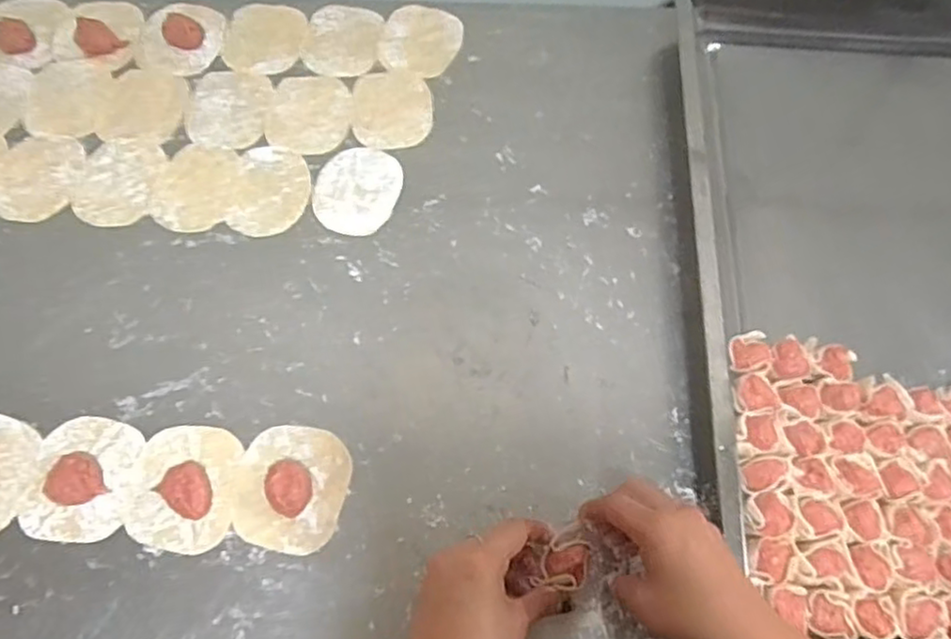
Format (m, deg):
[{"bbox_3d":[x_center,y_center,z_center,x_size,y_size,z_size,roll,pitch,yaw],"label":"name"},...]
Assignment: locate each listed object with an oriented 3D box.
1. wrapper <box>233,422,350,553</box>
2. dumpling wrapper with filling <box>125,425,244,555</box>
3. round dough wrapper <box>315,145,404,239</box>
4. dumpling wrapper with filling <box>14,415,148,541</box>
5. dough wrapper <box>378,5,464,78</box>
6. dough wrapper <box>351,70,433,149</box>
[{"bbox_3d":[-0.131,0.114,0.474,0.078,0.024,0.084,14,66,4],"label":"wrapper"},{"bbox_3d":[-0.205,0.114,0.471,0.070,0.026,0.086,4,66,-1],"label":"dumpling wrapper with filling"},{"bbox_3d":[-0.102,-0.112,0.586,0.072,0.004,0.085,16,66,4],"label":"round dough wrapper"},{"bbox_3d":[-0.278,0.109,0.476,0.069,0.018,0.085,5,66,-1],"label":"dumpling wrapper with filling"},{"bbox_3d":[-0.052,-0.270,0.657,0.074,0.005,0.083,15,66,4],"label":"dough wrapper"},{"bbox_3d":[-0.076,-0.193,0.624,0.071,0.004,0.088,-2,66,-4],"label":"dough wrapper"}]

